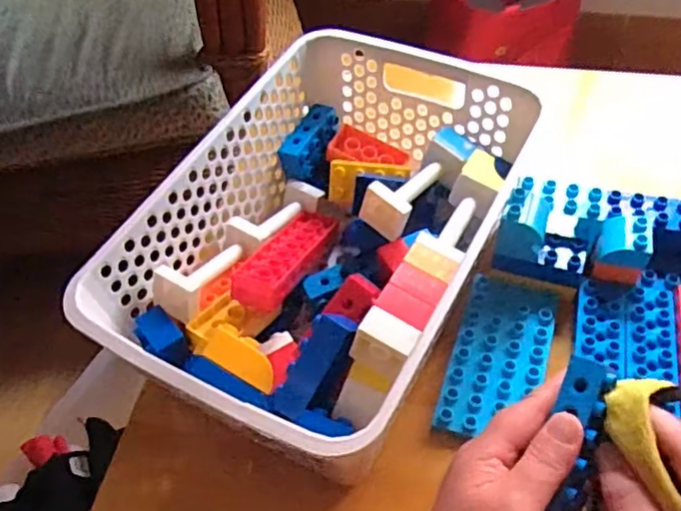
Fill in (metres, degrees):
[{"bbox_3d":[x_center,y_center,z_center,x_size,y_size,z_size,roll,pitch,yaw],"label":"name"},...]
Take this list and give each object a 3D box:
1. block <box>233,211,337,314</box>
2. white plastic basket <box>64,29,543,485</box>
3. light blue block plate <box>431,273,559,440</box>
[{"bbox_3d":[-0.037,0.002,0.466,0.037,0.022,0.126,14,30,15],"label":"block"},{"bbox_3d":[-0.007,-0.008,0.454,0.198,0.115,0.302,20,57,19],"label":"white plastic basket"},{"bbox_3d":[0.109,0.069,0.441,0.063,0.010,0.122,14,55,15],"label":"light blue block plate"}]

